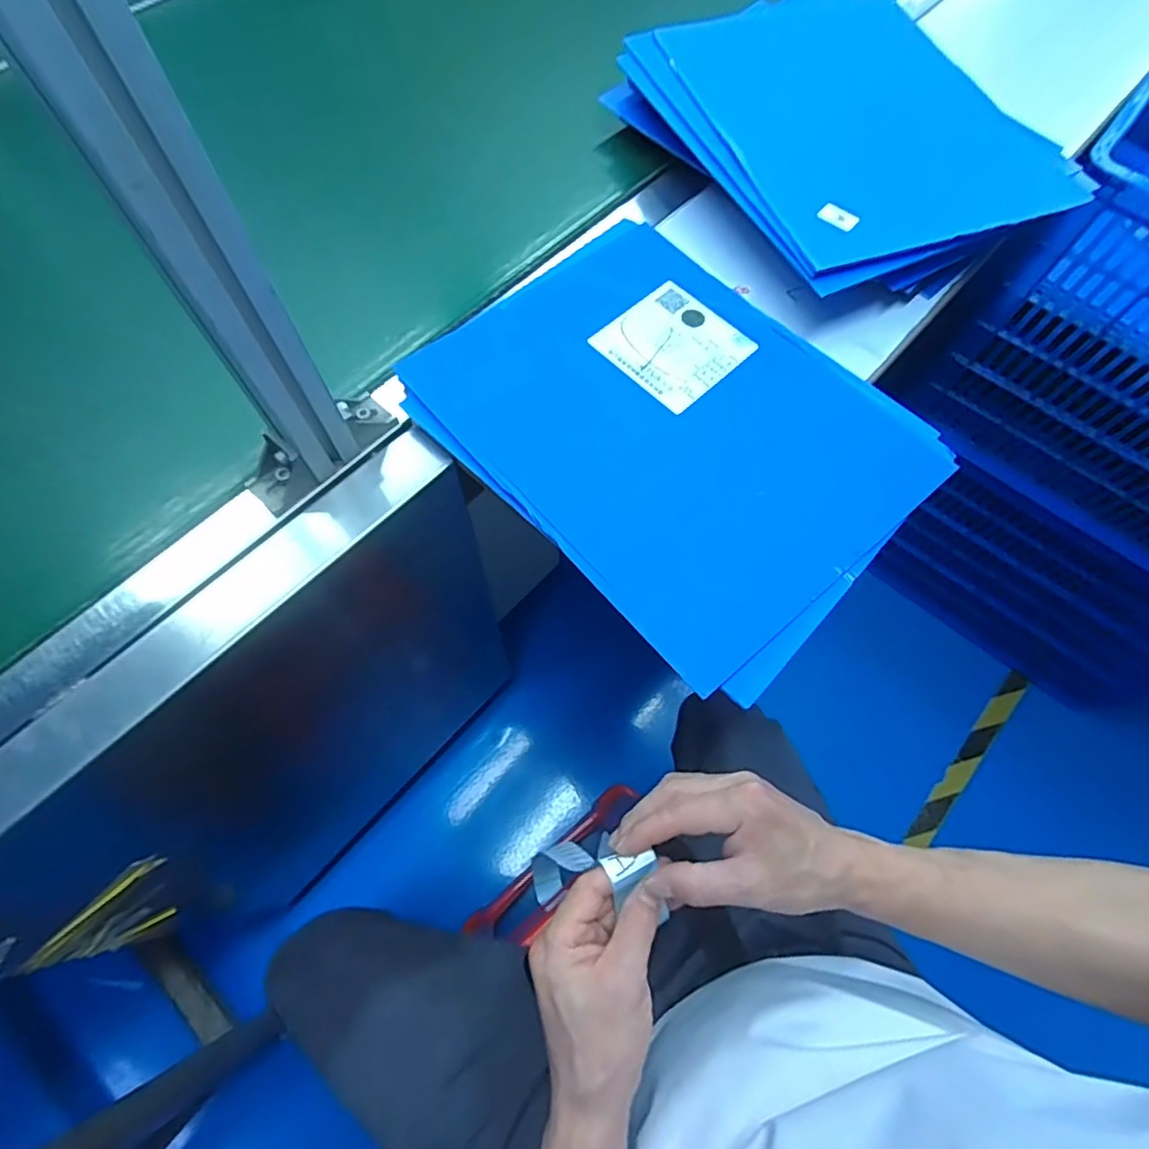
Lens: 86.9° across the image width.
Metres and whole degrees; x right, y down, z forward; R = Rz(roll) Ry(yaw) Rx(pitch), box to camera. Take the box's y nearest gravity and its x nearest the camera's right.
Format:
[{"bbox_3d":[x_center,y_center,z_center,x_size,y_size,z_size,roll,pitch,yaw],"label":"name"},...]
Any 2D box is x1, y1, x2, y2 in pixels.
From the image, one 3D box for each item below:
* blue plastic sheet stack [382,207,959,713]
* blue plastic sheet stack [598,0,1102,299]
[{"bbox_3d":[0.075,-0.116,0.463,0.275,0.018,0.347,-41,74,-16],"label":"blue plastic sheet stack"},{"bbox_3d":[0.252,-0.426,0.571,0.351,0.048,0.365,-23,70,-11],"label":"blue plastic sheet stack"}]

